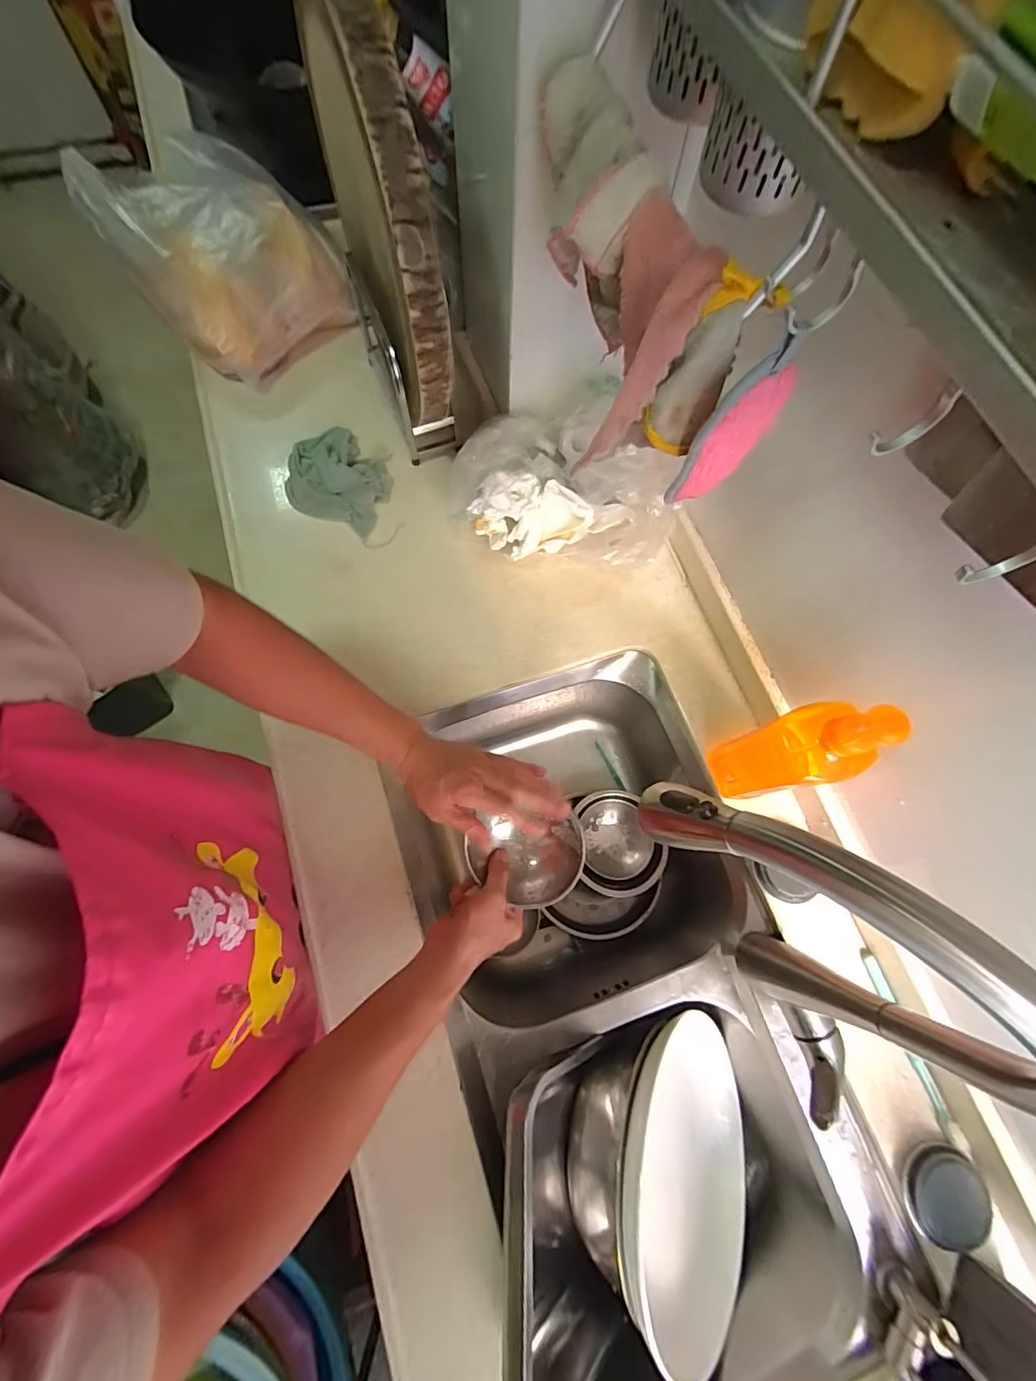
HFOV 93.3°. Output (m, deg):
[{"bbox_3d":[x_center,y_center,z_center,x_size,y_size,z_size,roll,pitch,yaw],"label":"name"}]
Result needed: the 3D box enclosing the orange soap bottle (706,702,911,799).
[{"bbox_3d":[0.273,0.066,0.499,0.063,0.246,0.069,-18,74,-7],"label":"orange soap bottle"}]

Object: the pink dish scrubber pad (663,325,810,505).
[{"bbox_3d":[0.156,-0.189,0.351,0.070,0.141,0.014,-27,75,-10],"label":"pink dish scrubber pad"}]

